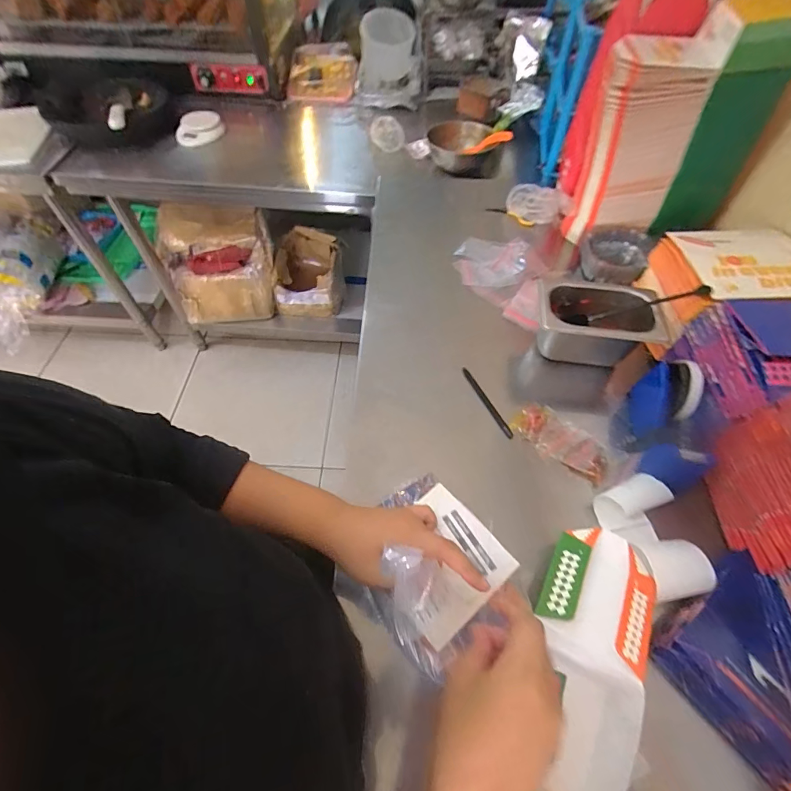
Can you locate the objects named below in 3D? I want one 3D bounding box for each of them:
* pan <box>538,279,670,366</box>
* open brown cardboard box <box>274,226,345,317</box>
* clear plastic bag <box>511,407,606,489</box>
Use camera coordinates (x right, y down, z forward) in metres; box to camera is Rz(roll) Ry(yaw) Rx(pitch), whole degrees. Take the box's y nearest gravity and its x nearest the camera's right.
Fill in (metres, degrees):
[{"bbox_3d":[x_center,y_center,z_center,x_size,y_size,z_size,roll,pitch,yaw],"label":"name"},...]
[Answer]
[{"bbox_3d":[0.300,-0.105,0.636,0.174,0.099,0.118,5,55,2],"label":"pan"},{"bbox_3d":[-0.338,-0.503,1.625,0.268,0.204,0.315,-2,55,-3],"label":"open brown cardboard box"},{"bbox_3d":[0.233,0.062,0.568,0.134,0.020,0.063,38,62,22],"label":"clear plastic bag"}]

